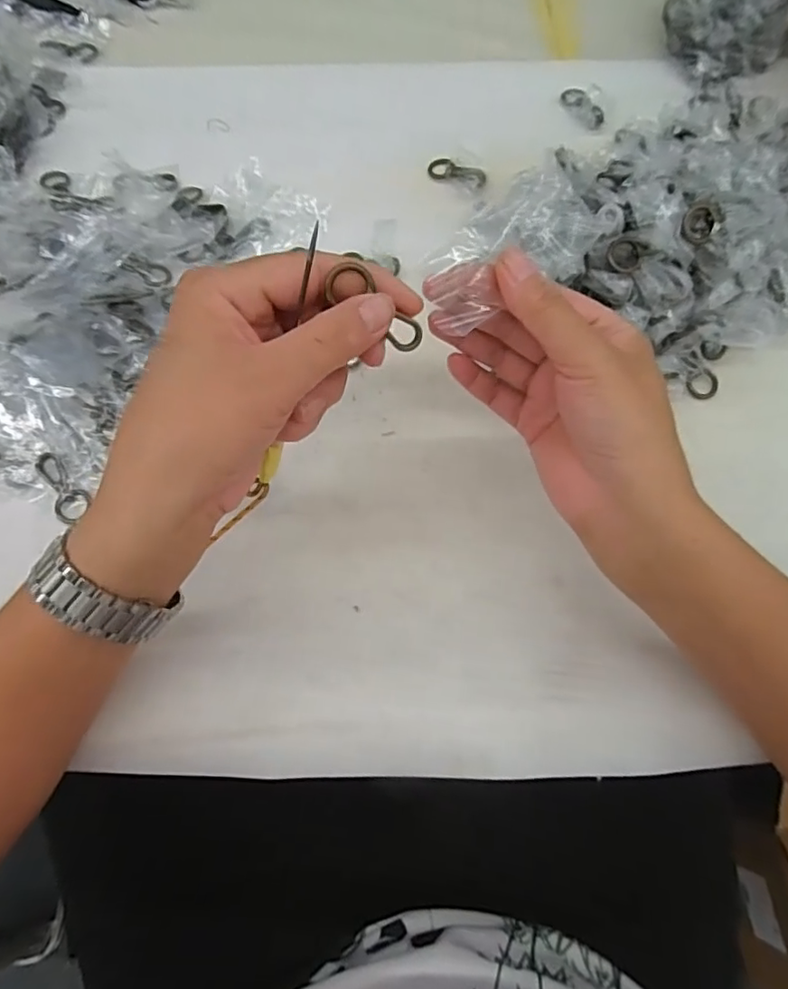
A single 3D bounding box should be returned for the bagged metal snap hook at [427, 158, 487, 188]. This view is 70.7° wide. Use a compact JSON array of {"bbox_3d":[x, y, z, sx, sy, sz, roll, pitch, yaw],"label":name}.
[{"bbox_3d":[0.051,-0.260,0.449,0.047,0.004,0.019,13,70,6],"label":"bagged metal snap hook"}]

